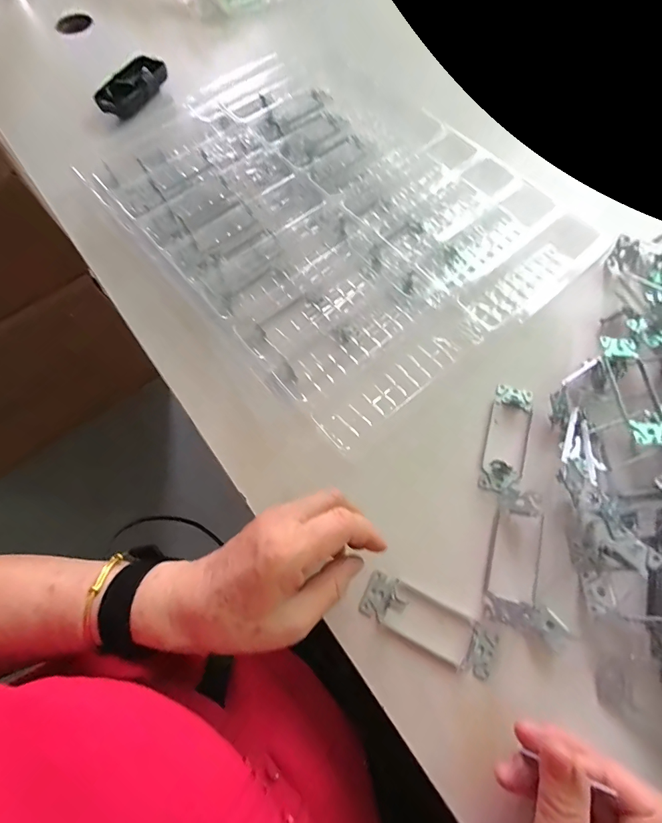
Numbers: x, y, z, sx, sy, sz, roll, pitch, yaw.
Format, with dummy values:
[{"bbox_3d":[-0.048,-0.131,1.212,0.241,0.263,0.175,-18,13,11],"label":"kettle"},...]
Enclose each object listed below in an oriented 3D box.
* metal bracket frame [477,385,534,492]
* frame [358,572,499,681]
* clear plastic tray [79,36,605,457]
[{"bbox_3d":[0.163,0.022,0.347,0.038,0.020,0.104,18,70,8],"label":"metal bracket frame"},{"bbox_3d":[0.076,0.165,0.296,0.106,0.015,0.038,26,73,10],"label":"frame"},{"bbox_3d":[-0.009,-0.227,0.421,0.352,0.064,0.501,-42,75,-12],"label":"clear plastic tray"}]

